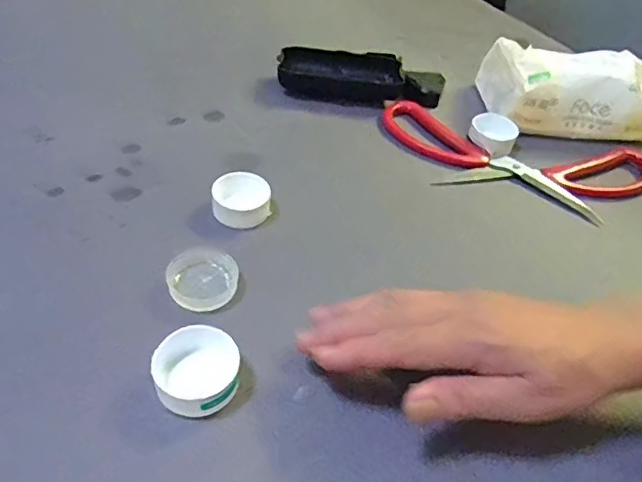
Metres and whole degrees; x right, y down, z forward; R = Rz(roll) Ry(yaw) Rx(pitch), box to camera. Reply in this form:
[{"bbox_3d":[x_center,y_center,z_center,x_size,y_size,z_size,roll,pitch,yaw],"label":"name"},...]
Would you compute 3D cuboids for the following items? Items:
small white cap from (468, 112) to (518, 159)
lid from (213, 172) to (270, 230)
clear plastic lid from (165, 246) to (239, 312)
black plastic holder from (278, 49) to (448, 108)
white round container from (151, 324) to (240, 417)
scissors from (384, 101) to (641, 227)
[{"bbox_3d":[0.143,-0.087,0.457,0.033,0.016,0.039,-16,49,-22],"label":"small white cap"},{"bbox_3d":[-0.054,-0.027,0.378,0.038,0.018,0.036,4,44,-4],"label":"lid"},{"bbox_3d":[-0.071,0.021,0.333,0.041,0.006,0.046,-29,55,-32],"label":"clear plastic lid"},{"bbox_3d":[0.036,-0.152,0.516,0.147,0.026,0.058,1,44,-6],"label":"black plastic holder"},{"bbox_3d":[-0.062,0.064,0.278,0.039,0.020,0.039,4,44,-4],"label":"white round container"},{"bbox_3d":[0.159,-0.063,0.449,0.220,0.013,0.092,12,44,5],"label":"scissors"}]

